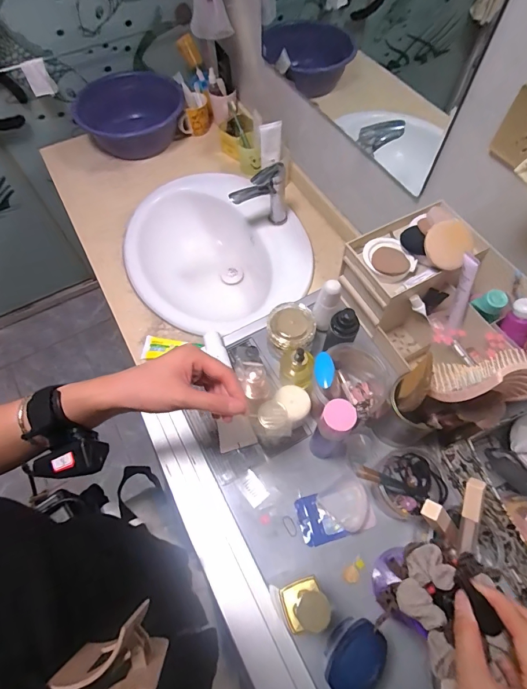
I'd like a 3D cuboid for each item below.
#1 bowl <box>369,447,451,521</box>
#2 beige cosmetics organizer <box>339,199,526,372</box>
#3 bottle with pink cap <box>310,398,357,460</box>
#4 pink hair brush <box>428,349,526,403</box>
[{"bbox_3d":[0.191,0.182,0.499,0.088,0.054,0.079,-16,64,-7],"label":"bowl"},{"bbox_3d":[0.270,-0.053,0.557,0.183,0.151,0.292,-28,66,-13],"label":"beige cosmetics organizer"},{"bbox_3d":[0.085,0.109,0.472,0.037,0.149,0.034,0,63,1],"label":"bottle with pink cap"},{"bbox_3d":[0.218,0.031,0.370,0.082,0.086,0.047,-3,63,-1],"label":"pink hair brush"}]

